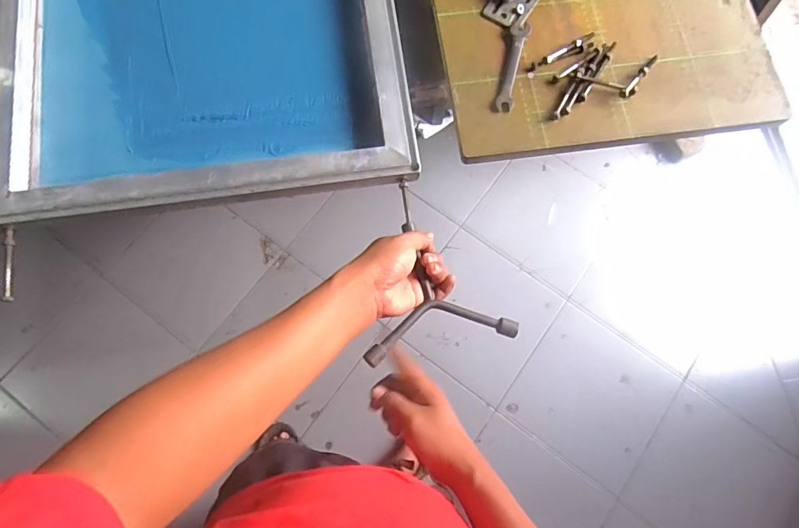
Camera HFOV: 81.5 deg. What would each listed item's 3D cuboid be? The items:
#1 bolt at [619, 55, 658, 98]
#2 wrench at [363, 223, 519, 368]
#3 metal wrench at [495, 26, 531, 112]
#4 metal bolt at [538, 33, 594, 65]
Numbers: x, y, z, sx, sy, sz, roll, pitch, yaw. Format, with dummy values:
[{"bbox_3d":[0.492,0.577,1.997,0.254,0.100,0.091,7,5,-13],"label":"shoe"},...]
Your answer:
[{"bbox_3d":[0.285,-0.221,0.545,0.013,0.014,0.074,40,79,9],"label":"bolt"},{"bbox_3d":[0.053,0.043,0.468,0.139,0.027,0.152,15,76,3],"label":"wrench"},{"bbox_3d":[0.135,-0.234,0.550,0.021,0.004,0.120,15,76,3],"label":"metal wrench"},{"bbox_3d":[0.200,-0.256,0.550,0.079,0.007,0.011,-30,78,-8],"label":"metal bolt"}]

